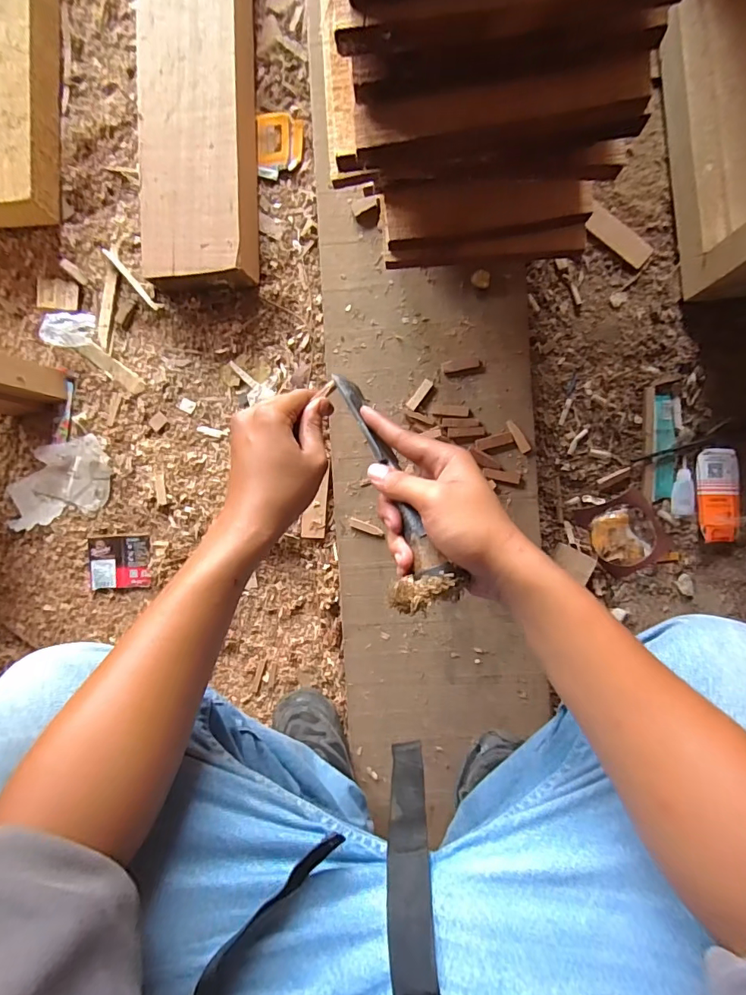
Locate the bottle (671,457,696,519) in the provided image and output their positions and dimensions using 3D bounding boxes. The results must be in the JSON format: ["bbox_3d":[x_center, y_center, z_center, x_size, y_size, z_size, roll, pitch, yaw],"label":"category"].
[{"bbox_3d":[0.422,-0.013,0.639,0.028,0.013,0.080,2,92,5],"label":"bottle"}]

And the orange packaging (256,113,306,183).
[{"bbox_3d":[-0.134,-0.509,0.679,0.072,0.016,0.088,5,93,5],"label":"orange packaging"}]

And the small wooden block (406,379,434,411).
[{"bbox_3d":[0.063,-0.138,0.631,0.015,0.005,0.044,37,95,3],"label":"small wooden block"}]

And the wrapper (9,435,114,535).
[{"bbox_3d":[-0.474,-0.023,0.710,0.162,0.016,0.109,-15,91,6],"label":"wrapper"}]

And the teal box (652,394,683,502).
[{"bbox_3d":[0.399,-0.068,0.643,0.035,0.015,0.141,2,92,5],"label":"teal box"}]

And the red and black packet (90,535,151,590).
[{"bbox_3d":[-0.385,0.099,0.718,0.091,0.014,0.080,0,92,5],"label":"red and black packet"}]

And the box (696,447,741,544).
[{"bbox_3d":[0.465,-0.003,0.627,0.053,0.016,0.123,-1,92,5],"label":"box"}]

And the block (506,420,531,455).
[{"bbox_3d":[0.192,-0.080,0.618,0.014,0.004,0.049,-28,89,6],"label":"block"}]

